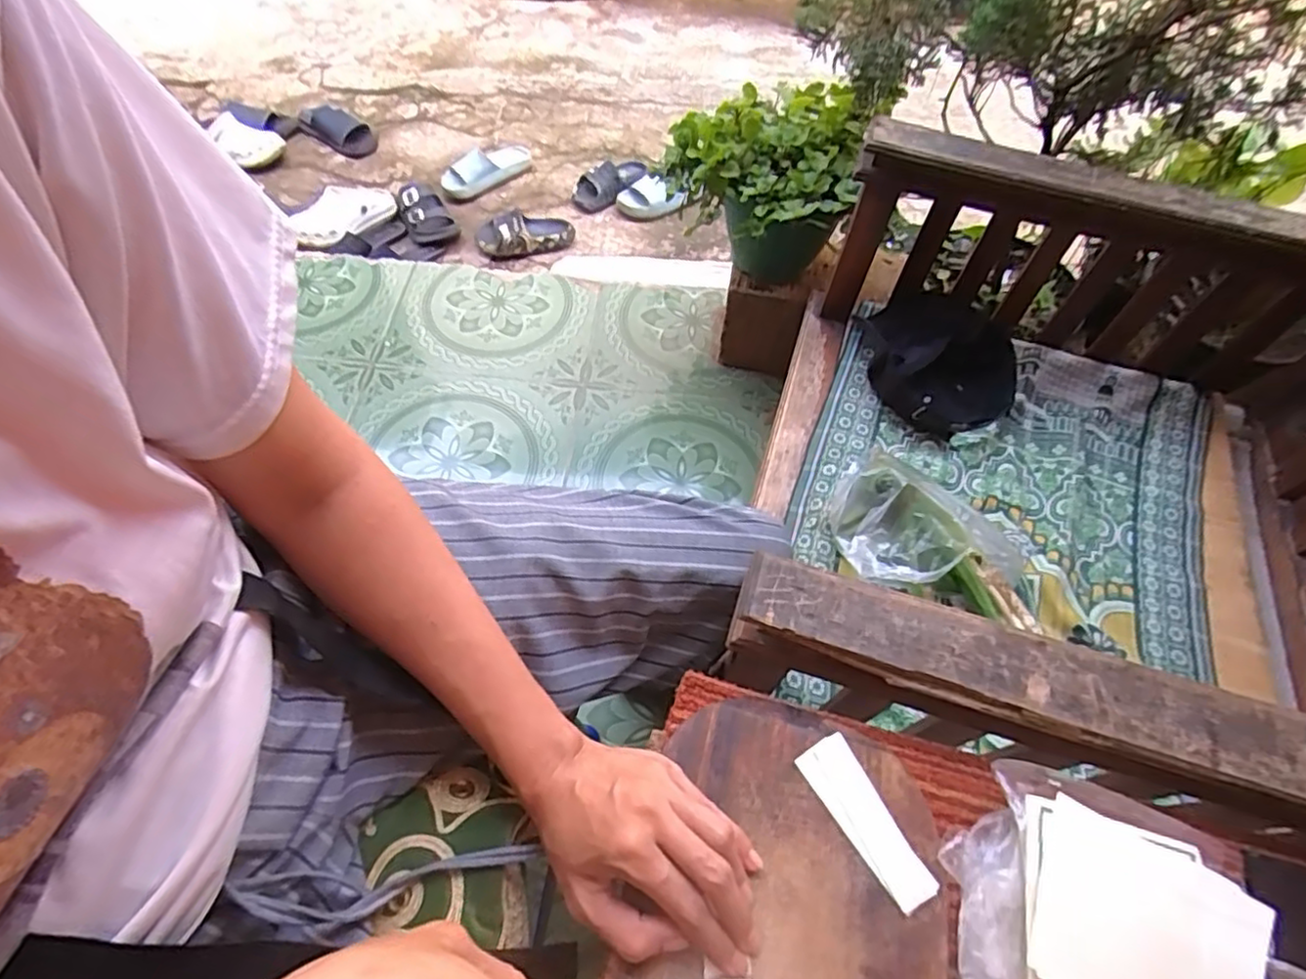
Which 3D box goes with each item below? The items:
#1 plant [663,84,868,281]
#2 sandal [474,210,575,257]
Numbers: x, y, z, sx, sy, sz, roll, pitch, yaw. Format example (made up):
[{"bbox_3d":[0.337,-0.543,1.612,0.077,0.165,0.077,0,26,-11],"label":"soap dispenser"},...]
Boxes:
[{"bbox_3d":[0.165,-0.488,1.075,0.274,0.248,0.279,9,59,1],"label":"plant"},{"bbox_3d":[-0.311,-0.627,1.596,0.231,0.070,0.122,-19,63,-14],"label":"sandal"}]

